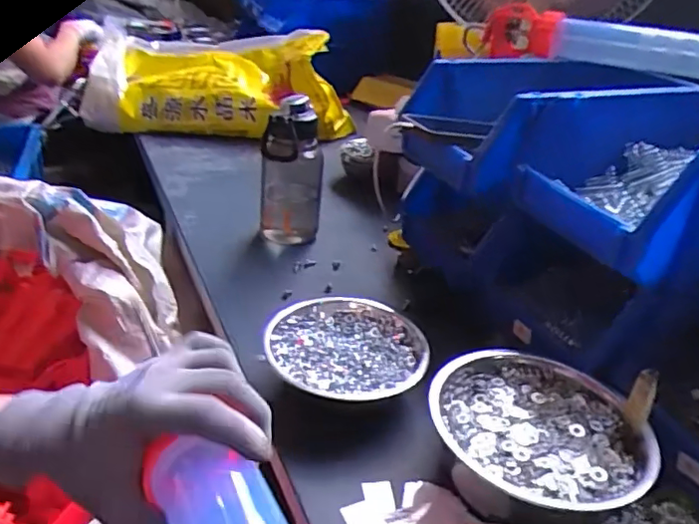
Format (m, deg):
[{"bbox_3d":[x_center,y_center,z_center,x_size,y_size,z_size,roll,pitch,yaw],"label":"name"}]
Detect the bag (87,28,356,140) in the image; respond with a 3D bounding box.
[{"bbox_3d":[-0.293,-0.417,1.358,0.592,0.199,0.273,7,29,3],"label":"bag"}]

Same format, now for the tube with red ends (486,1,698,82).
[{"bbox_3d":[0.413,-0.299,0.837,0.459,0.070,0.068,21,33,26],"label":"tube with red ends"}]

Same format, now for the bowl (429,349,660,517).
[{"bbox_3d":[0.161,0.158,0.525,0.172,0.064,0.181,4,29,-2],"label":"bowl"}]

